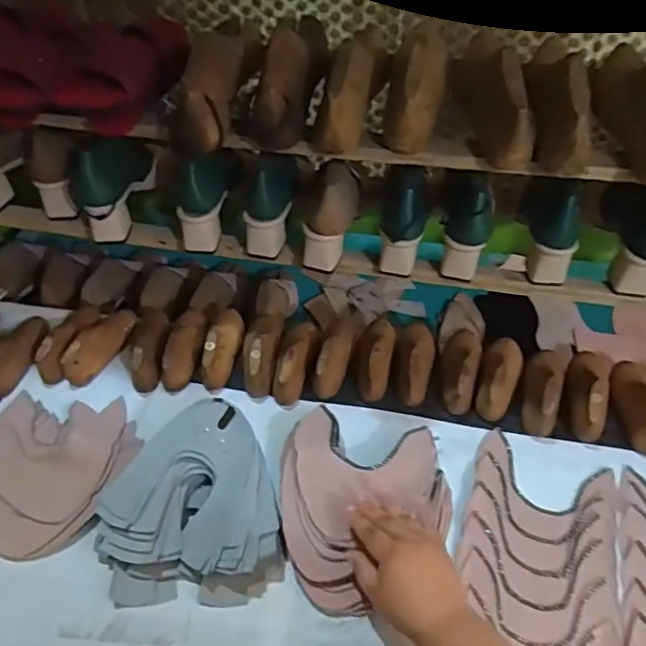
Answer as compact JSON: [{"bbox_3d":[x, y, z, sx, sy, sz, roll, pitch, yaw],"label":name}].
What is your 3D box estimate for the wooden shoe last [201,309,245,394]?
[{"bbox_3d":[-0.145,0.025,0.809,0.049,0.060,0.139,4,50,5],"label":"wooden shoe last"}]

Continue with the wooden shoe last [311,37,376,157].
[{"bbox_3d":[0.026,-0.263,0.626,0.060,0.071,0.171,13,71,12],"label":"wooden shoe last"}]

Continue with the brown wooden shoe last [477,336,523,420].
[{"bbox_3d":[0.241,0.068,0.762,0.051,0.050,0.134,17,52,15],"label":"brown wooden shoe last"}]

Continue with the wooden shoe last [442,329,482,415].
[{"bbox_3d":[0.190,0.057,0.774,0.055,0.049,0.141,14,52,13],"label":"wooden shoe last"}]

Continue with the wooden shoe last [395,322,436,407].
[{"bbox_3d":[0.127,0.047,0.780,0.054,0.050,0.137,11,51,10],"label":"wooden shoe last"}]

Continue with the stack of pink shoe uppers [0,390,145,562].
[{"bbox_3d":[-0.356,0.170,0.707,0.221,0.022,0.206,18,53,16],"label":"stack of pink shoe uppers"}]

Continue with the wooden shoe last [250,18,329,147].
[{"bbox_3d":[-0.040,-0.281,0.643,0.060,0.080,0.152,14,67,13],"label":"wooden shoe last"}]

